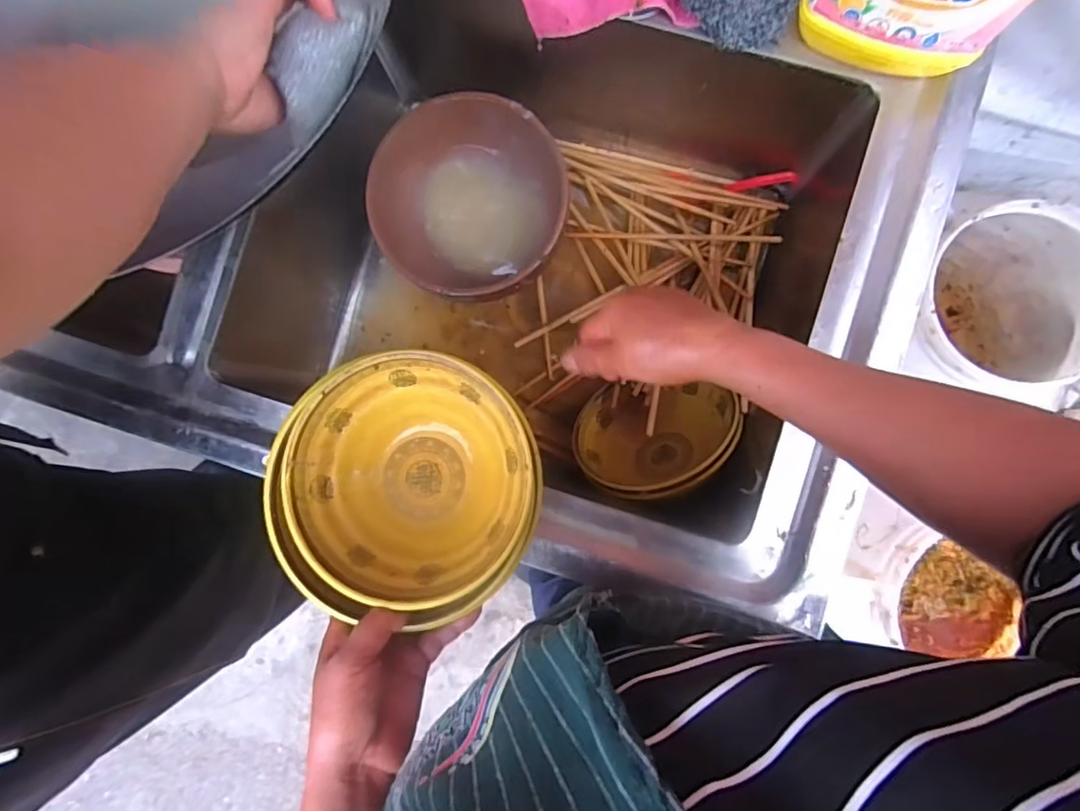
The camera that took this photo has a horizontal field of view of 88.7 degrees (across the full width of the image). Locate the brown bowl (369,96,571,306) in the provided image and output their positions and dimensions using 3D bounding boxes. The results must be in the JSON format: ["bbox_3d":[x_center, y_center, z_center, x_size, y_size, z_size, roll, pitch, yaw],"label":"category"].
[{"bbox_3d":[-0.076,-0.228,0.662,0.213,0.113,0.201,0,88,5],"label":"brown bowl"}]

